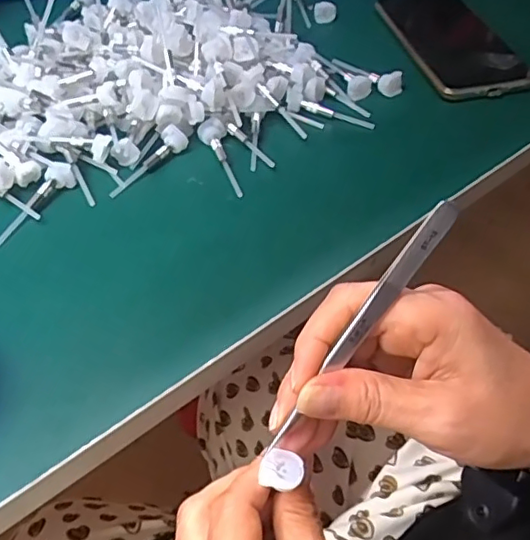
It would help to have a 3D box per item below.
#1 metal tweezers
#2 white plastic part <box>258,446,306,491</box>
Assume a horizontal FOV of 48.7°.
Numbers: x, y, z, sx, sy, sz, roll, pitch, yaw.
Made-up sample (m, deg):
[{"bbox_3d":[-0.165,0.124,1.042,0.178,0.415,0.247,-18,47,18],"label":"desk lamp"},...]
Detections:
[{"bbox_3d":[0.036,0.028,0.239,0.008,0.007,0.131,40,105,24],"label":"metal tweezers"},{"bbox_3d":[0.008,0.086,0.254,0.019,0.004,0.016,13,54,7],"label":"white plastic part"}]

